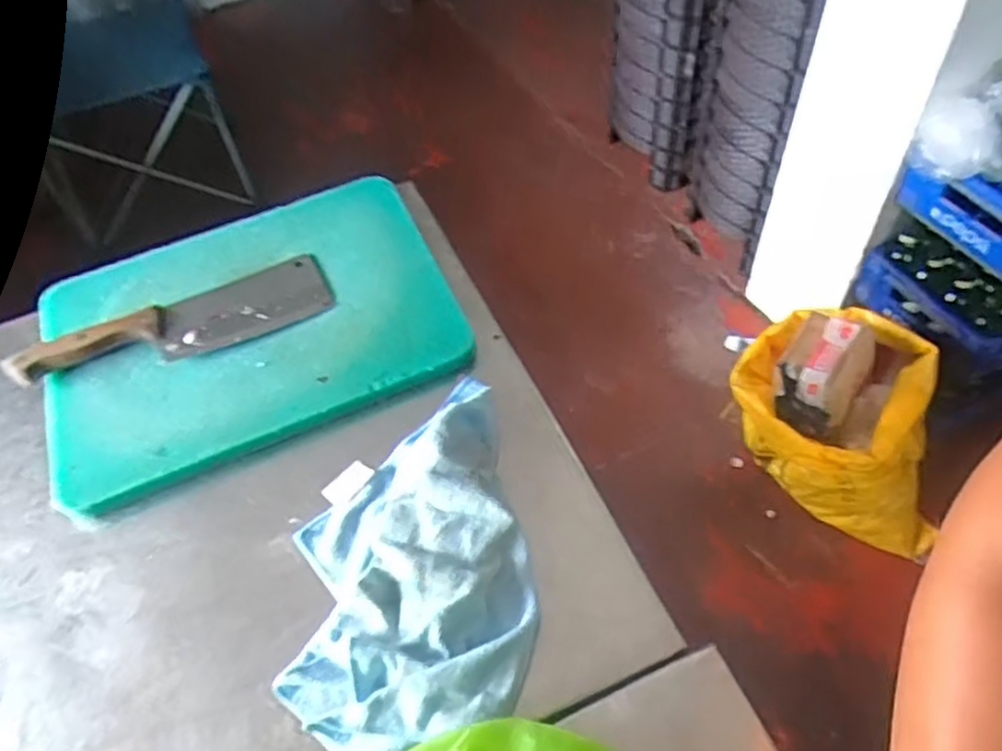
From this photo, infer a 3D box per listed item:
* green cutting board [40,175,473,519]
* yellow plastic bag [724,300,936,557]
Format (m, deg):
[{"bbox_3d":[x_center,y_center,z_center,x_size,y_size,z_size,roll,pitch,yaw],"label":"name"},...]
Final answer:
[{"bbox_3d":[-0.251,-0.052,0.718,0.384,0.022,0.285,-20,58,-8],"label":"green cutting board"},{"bbox_3d":[0.626,0.112,1.314,0.261,0.380,0.399,-38,58,-19],"label":"yellow plastic bag"}]

